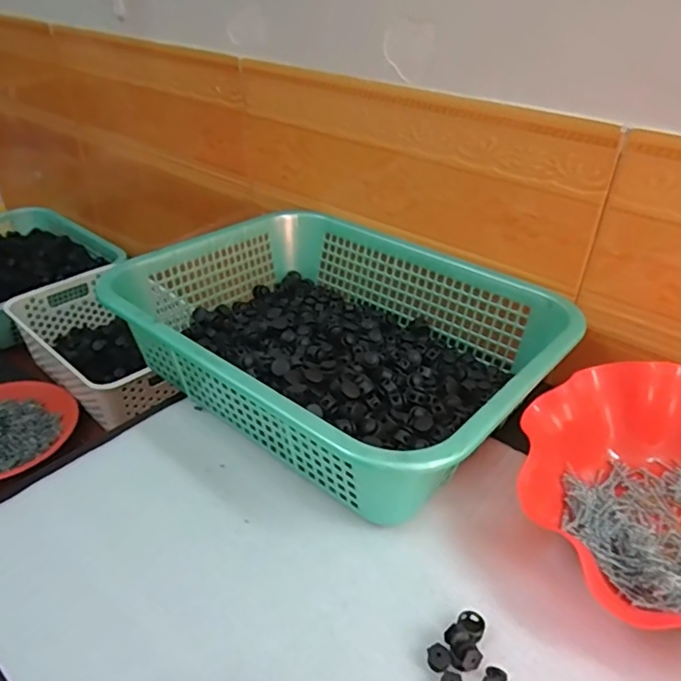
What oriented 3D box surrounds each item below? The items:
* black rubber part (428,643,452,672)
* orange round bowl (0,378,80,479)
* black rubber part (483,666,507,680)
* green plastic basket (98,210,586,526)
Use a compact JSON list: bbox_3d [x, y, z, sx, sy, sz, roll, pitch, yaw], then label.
[{"bbox_3d":[0.060,0.193,0.345,0.014,0.010,0.013,6,38,8],"label":"black rubber part"},{"bbox_3d":[-0.474,0.110,0.780,0.185,0.053,0.185,0,37,0],"label":"orange round bowl"},{"bbox_3d":[0.091,0.200,0.335,0.013,0.009,0.011,13,40,17],"label":"black rubber part"},{"bbox_3d":[-0.001,-0.014,0.543,0.385,0.096,0.296,27,46,31],"label":"green plastic basket"}]

